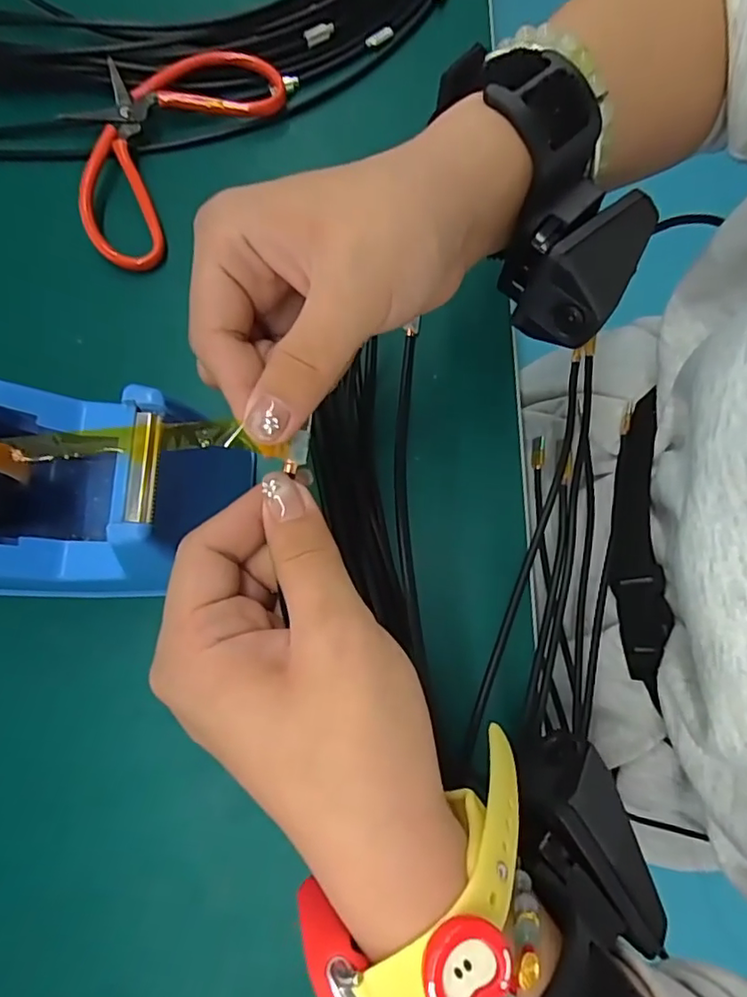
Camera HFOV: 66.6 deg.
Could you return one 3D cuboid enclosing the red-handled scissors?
[{"bbox_3d":[-0.116,-0.191,0.302,0.083,0.012,0.135,33,82,7],"label":"red-handled scissors"}]

